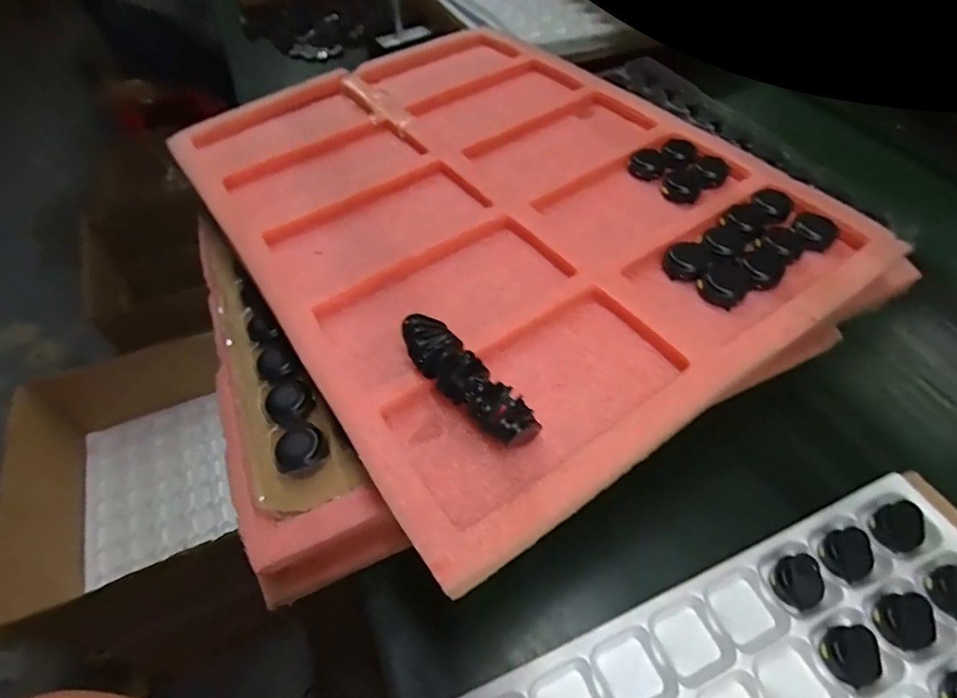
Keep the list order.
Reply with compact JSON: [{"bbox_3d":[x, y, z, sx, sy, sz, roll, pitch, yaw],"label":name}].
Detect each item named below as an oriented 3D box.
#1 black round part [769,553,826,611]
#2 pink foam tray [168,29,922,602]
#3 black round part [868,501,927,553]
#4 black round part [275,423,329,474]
[{"bbox_3d":[0.208,0.150,0.330,0.026,0.022,0.029,-27,55,-20],"label":"black round part"},{"bbox_3d":[0.004,-0.131,0.407,0.373,0.031,0.481,-31,57,-18],"label":"pink foam tray"},{"bbox_3d":[0.288,0.120,0.346,0.030,0.018,0.028,0,50,0],"label":"black round part"},{"bbox_3d":[-0.106,0.059,0.305,0.029,0.009,0.028,0,50,0],"label":"black round part"}]

